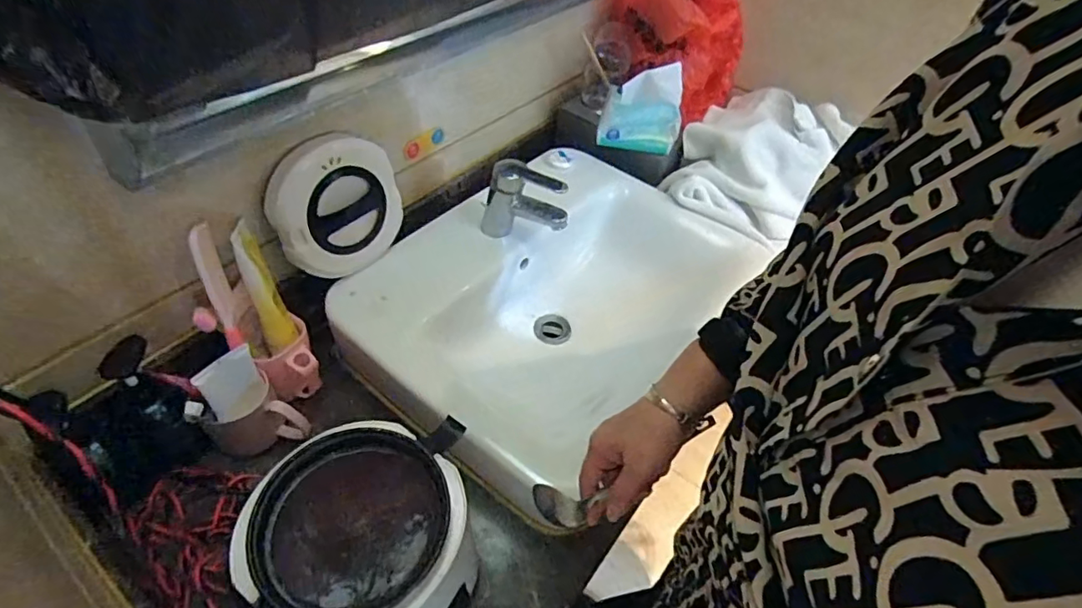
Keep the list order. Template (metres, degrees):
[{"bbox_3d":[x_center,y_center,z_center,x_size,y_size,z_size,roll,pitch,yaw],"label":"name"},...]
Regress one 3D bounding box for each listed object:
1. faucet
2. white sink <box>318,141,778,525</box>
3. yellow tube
[{"bbox_3d":[-0.022,-0.135,0.758,0.128,0.109,0.043,18,48,11],"label":"faucet"},{"bbox_3d":[0.017,-0.007,0.799,0.366,0.145,0.521,35,53,25],"label":"white sink"},{"bbox_3d":[-0.329,-0.020,0.643,0.033,0.152,0.029,-22,21,-24],"label":"yellow tube"}]

